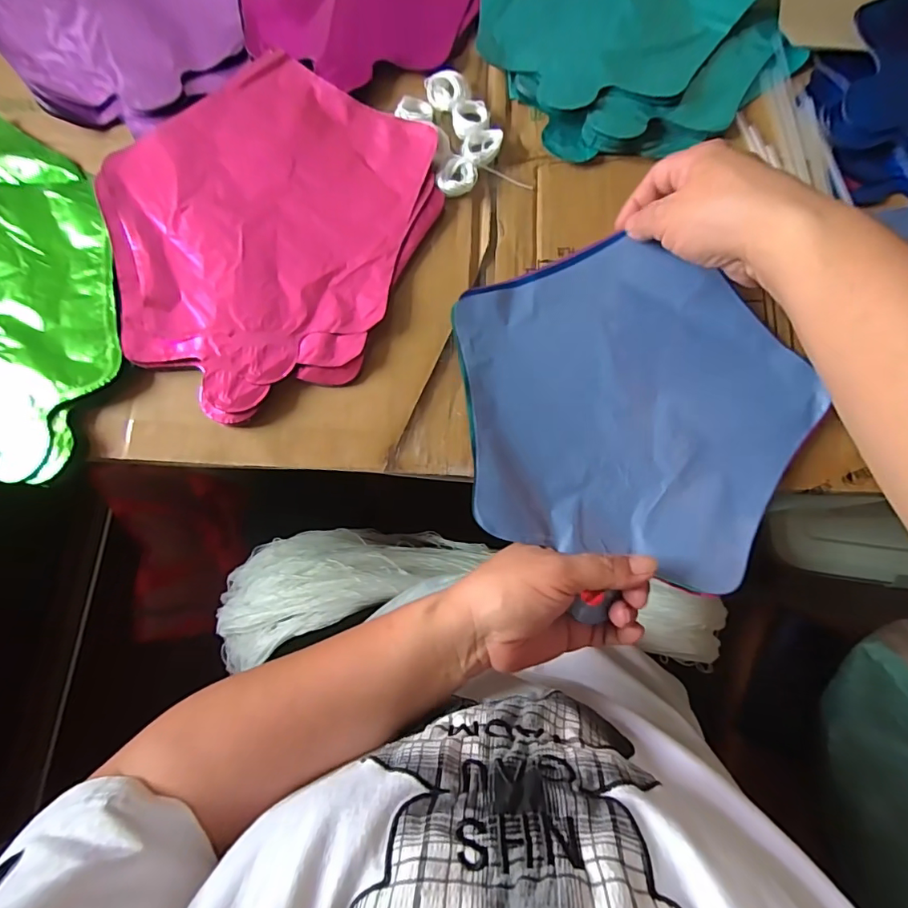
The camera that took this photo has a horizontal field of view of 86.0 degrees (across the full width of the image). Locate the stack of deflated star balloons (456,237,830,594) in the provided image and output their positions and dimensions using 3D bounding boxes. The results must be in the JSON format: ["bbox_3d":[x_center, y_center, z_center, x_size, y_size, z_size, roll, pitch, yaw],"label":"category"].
[{"bbox_3d":[0.118,-0.030,0.316,0.212,0.019,0.215,-5,76,1],"label":"stack of deflated star balloons"}]

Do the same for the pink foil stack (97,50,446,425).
[{"bbox_3d":[-0.141,-0.166,0.353,0.233,0.014,0.248,31,79,9],"label":"pink foil stack"}]

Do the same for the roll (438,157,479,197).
[{"bbox_3d":[0.003,-0.202,0.356,0.025,0.007,0.029,20,78,7],"label":"roll"}]

